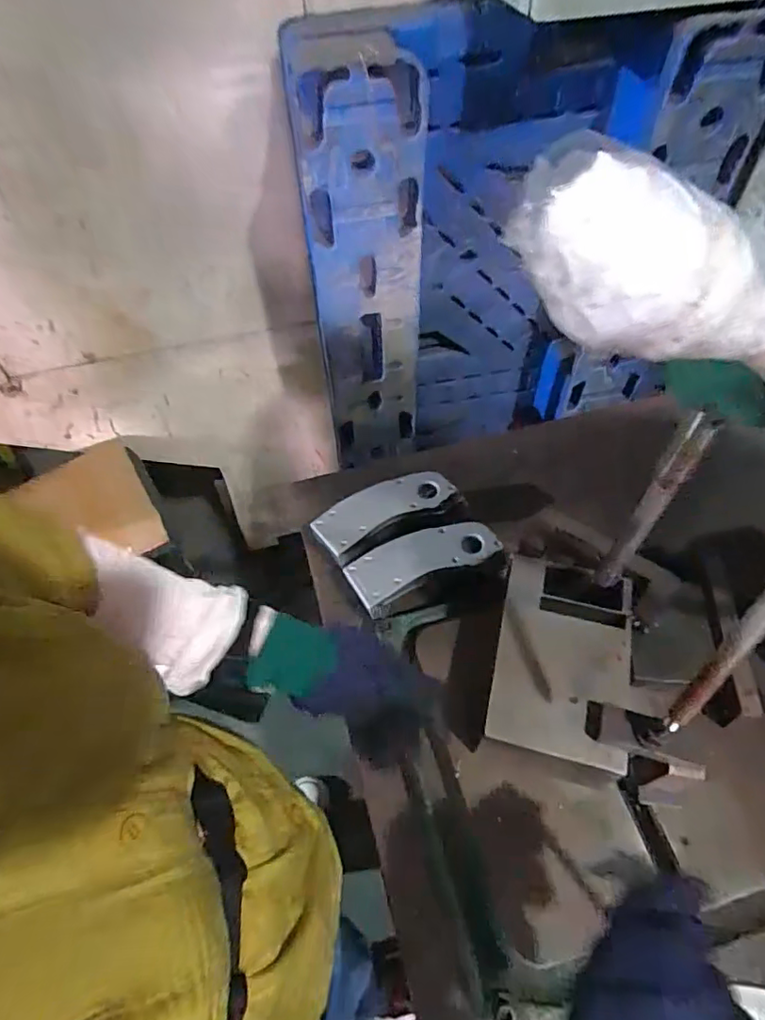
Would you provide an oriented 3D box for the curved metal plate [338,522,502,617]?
[{"bbox_3d":[0.045,0.055,0.657,0.171,0.020,0.072,-22,57,-11],"label":"curved metal plate"}]

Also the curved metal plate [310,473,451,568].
[{"bbox_3d":[0.000,-0.003,0.707,0.172,0.022,0.068,-28,58,-15],"label":"curved metal plate"}]

